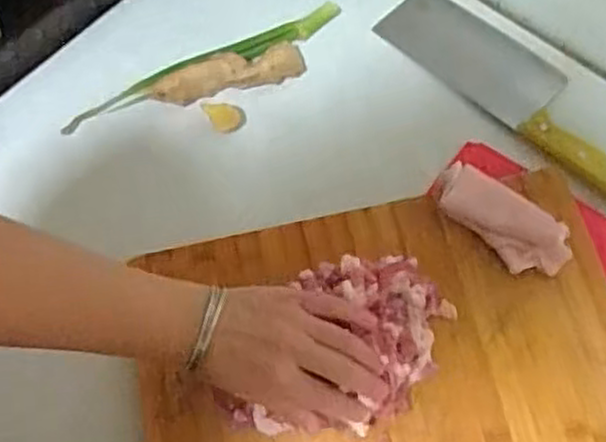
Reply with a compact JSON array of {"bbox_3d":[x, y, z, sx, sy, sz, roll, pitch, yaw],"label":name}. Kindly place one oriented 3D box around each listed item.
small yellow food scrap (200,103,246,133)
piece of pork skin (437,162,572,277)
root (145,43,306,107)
[{"bbox_3d":[-0.075,-0.097,0.687,0.043,0.015,0.024,17,66,11],"label":"small yellow food scrap"},{"bbox_3d":[0.156,0.000,0.589,0.114,0.031,0.050,32,70,17],"label":"piece of pork skin"},{"bbox_3d":[-0.070,-0.138,0.696,0.142,0.032,0.029,-16,64,-5],"label":"root"}]

